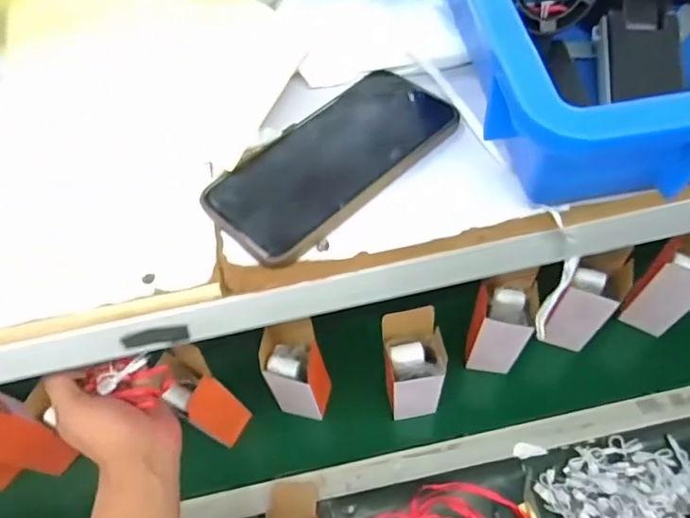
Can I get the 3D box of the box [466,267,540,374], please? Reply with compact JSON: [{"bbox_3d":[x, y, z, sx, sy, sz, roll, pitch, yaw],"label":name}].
[{"bbox_3d":[0.212,0.094,0.733,0.071,0.179,0.069,7,59,9],"label":"box"}]

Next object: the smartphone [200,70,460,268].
[{"bbox_3d":[-0.006,-0.063,0.326,0.078,0.007,0.158,38,68,24],"label":"smartphone"}]

